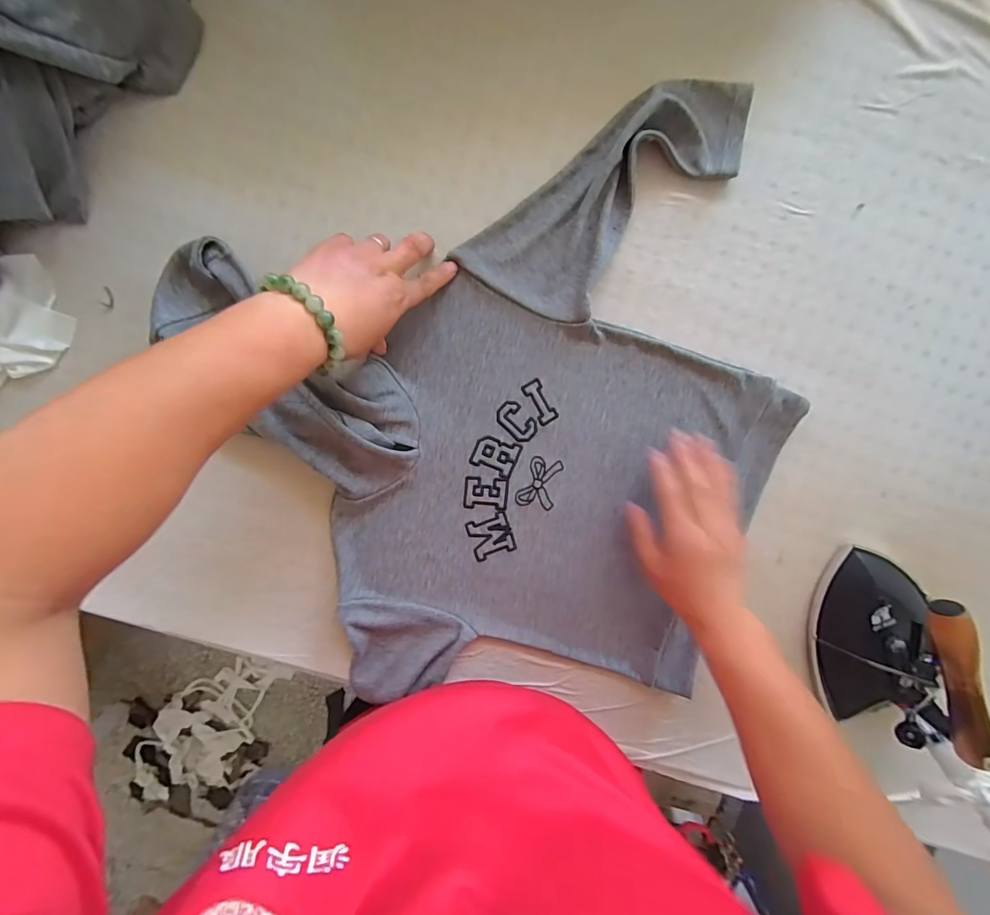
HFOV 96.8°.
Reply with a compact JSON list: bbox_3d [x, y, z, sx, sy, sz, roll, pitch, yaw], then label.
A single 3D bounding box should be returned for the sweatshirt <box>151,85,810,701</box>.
[{"bbox_3d":[0.040,-0.003,0.443,0.526,0.047,0.538,-19,97,2],"label":"sweatshirt"}]

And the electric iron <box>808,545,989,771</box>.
[{"bbox_3d":[0.403,0.199,0.434,0.108,0.107,0.190,-4,97,0],"label":"electric iron"}]

